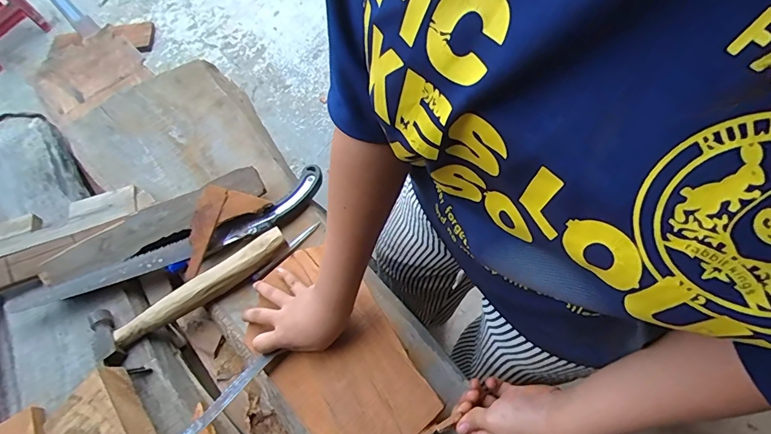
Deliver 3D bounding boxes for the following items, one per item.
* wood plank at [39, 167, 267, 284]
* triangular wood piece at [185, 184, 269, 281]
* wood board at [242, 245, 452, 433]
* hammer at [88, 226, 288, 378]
[{"bbox_3d":[-0.364,0.010,0.670,0.347,0.029,0.054,-26,64,-10],"label":"wood plank"},{"bbox_3d":[-0.273,0.008,0.665,0.076,0.031,0.157,33,69,18],"label":"triangular wood piece"},{"bbox_3d":[-0.064,0.169,0.535,0.155,0.023,0.289,-35,66,-15],"label":"wood board"},{"bbox_3d":[-0.285,0.106,0.636,0.292,0.043,0.114,-39,67,-16],"label":"hammer"}]

